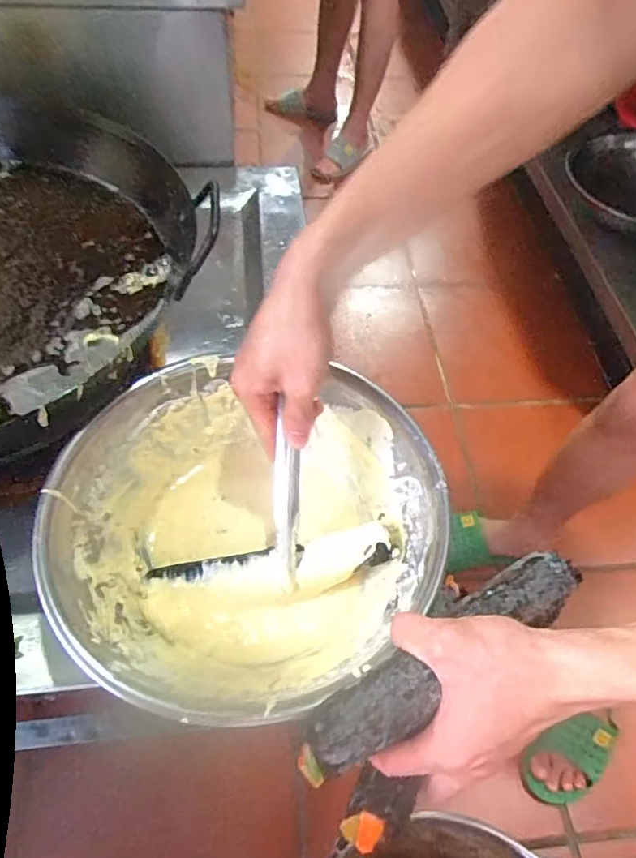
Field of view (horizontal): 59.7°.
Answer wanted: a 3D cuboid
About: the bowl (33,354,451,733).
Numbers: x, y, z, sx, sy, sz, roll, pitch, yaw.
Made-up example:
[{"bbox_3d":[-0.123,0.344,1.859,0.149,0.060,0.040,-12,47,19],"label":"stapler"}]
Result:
[{"bbox_3d":[-0.055,0.081,0.427,0.273,0.095,0.259,1,56,-2],"label":"bowl"}]

